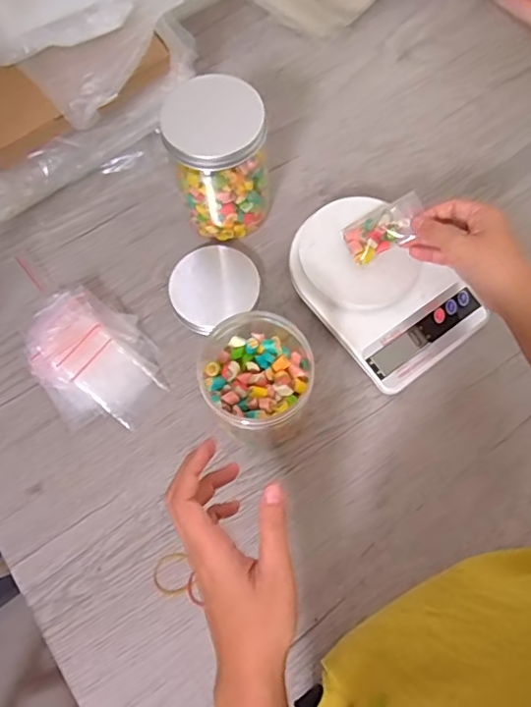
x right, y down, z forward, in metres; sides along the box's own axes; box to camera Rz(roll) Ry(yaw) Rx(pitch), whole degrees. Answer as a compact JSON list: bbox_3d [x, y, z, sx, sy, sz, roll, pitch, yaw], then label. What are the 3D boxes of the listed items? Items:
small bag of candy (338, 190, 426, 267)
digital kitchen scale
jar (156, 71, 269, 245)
[{"bbox_3d":[0.107,-0.116,0.510,0.073,0.021,0.045,-29,68,15],"label":"small bag of candy"},{"bbox_3d":[0.104,-0.062,0.523,0.120,0.043,0.171,-37,72,-11],"label":"digital kitchen scale"},{"bbox_3d":[-0.040,-0.172,0.520,0.083,0.133,0.076,-1,69,2],"label":"jar"}]

